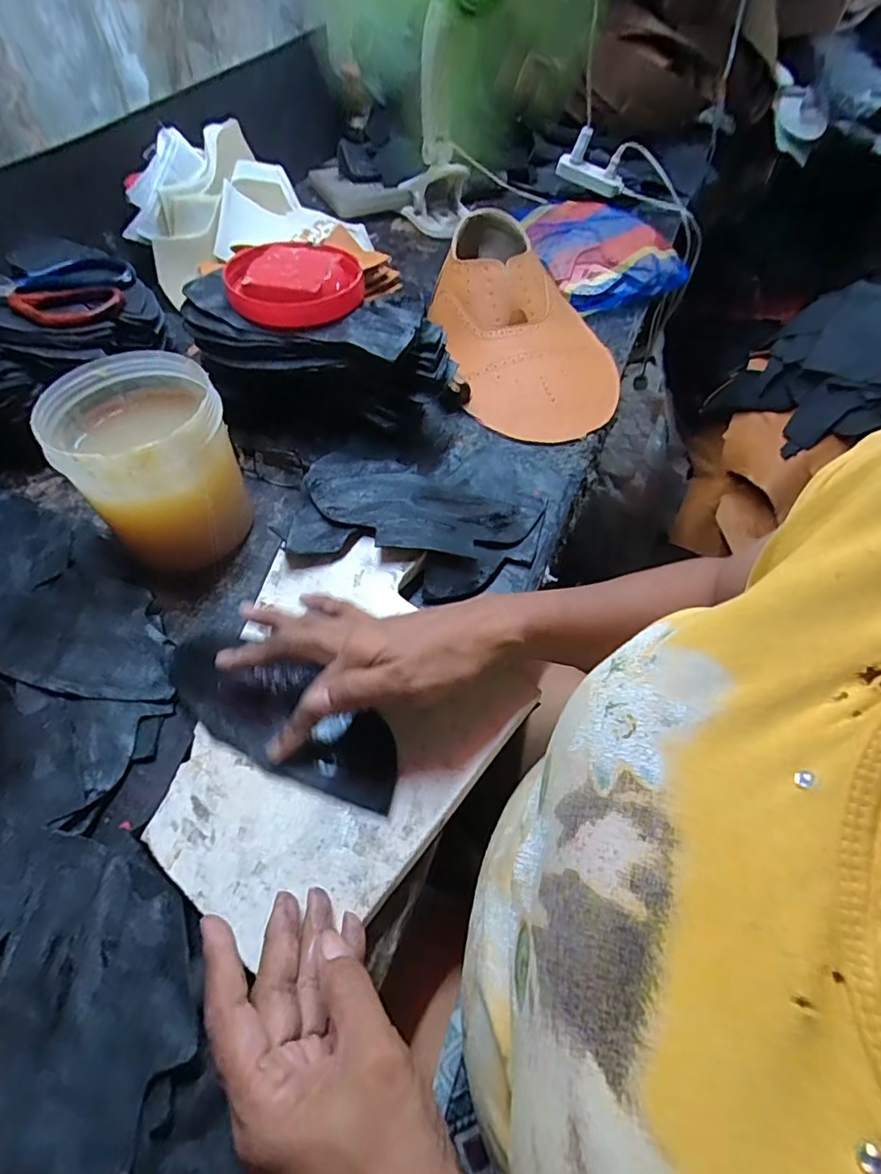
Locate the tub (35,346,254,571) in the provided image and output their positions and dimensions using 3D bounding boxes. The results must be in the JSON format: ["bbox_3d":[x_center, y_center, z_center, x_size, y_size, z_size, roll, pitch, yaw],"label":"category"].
[{"bbox_3d":[-0.222,-0.097,0.434,0.111,0.116,0.116,0,52,0],"label":"tub"}]

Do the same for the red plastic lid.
[{"bbox_3d":[-0.131,-0.275,0.502,0.118,0.026,0.114,0,52,0],"label":"red plastic lid"}]

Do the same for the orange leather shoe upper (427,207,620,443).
[{"bbox_3d":[0.093,-0.288,0.603,0.187,0.096,0.302,-5,52,-3],"label":"orange leather shoe upper"}]

